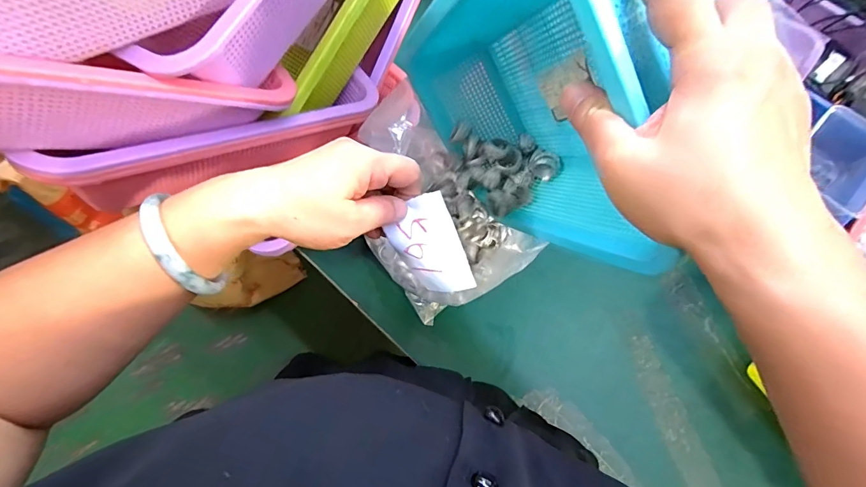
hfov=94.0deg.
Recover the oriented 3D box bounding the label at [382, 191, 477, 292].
[{"bbox_3d":[-0.003,0.004,0.290,0.050,0.004,0.070,-20,94,24],"label":"label"}]

